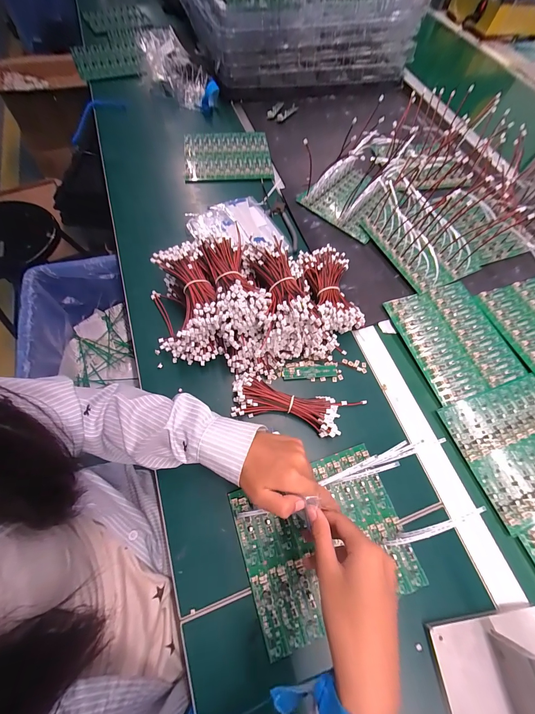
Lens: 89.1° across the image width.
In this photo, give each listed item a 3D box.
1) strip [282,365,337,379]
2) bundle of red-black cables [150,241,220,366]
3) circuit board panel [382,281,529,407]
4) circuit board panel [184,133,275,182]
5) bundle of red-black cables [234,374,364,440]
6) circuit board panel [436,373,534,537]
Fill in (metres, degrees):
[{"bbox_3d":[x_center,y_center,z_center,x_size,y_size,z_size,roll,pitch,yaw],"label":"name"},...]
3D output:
[{"bbox_3d":[0.067,0.024,0.433,0.086,0.006,0.019,-3,76,-6],"label":"strip"},{"bbox_3d":[-0.129,-0.078,0.421,0.101,0.087,0.177,-16,68,-10],"label":"bundle of red-black cables"},{"bbox_3d":[0.322,-0.034,0.471,0.170,0.010,0.196,-17,68,-10],"label":"circuit board panel"},{"bbox_3d":[-0.093,-0.474,0.646,0.199,0.023,0.175,-5,66,-5],"label":"circuit board panel"},{"bbox_3d":[0.040,0.071,0.390,0.183,0.030,0.061,12,66,3],"label":"bundle of red-black cables"},{"bbox_3d":[0.377,0.128,0.398,0.190,0.004,0.168,-17,68,-10],"label":"circuit board panel"}]

